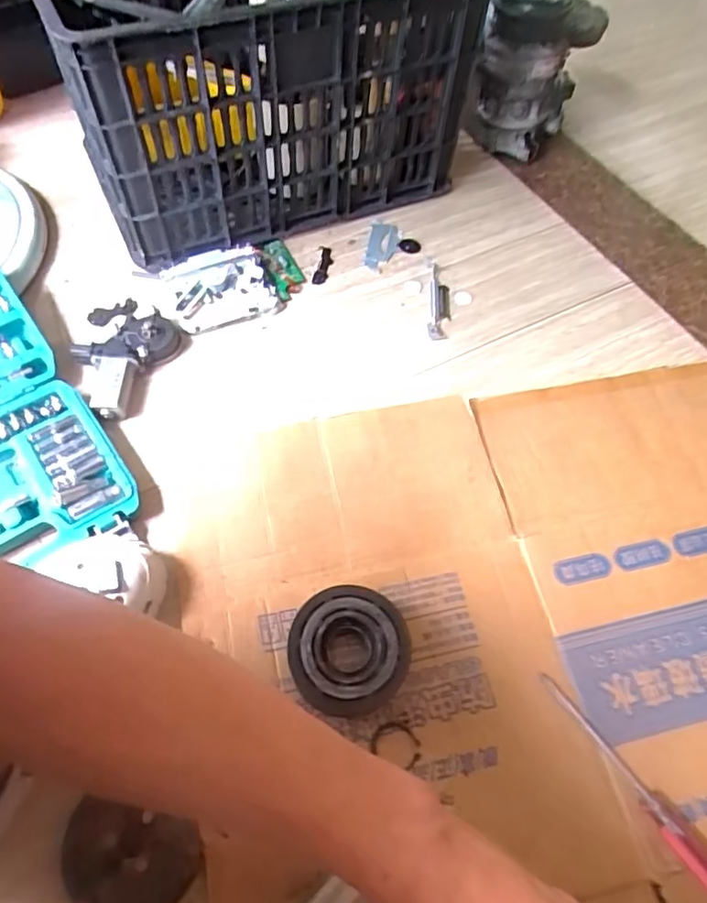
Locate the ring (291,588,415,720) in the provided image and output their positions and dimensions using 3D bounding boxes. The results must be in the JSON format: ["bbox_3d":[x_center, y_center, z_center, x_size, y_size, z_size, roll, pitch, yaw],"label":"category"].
[{"bbox_3d":[-0.003,0.174,0.516,0.104,0.047,0.098,1,58,-2],"label":"ring"}]

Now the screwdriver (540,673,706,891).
[{"bbox_3d":[0.230,0.260,0.476,0.028,0.023,0.192,-28,65,-18],"label":"screwdriver"}]

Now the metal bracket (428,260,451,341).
[{"bbox_3d":[0.114,-0.205,0.789,0.027,0.008,0.144,6,58,1],"label":"metal bracket"}]

